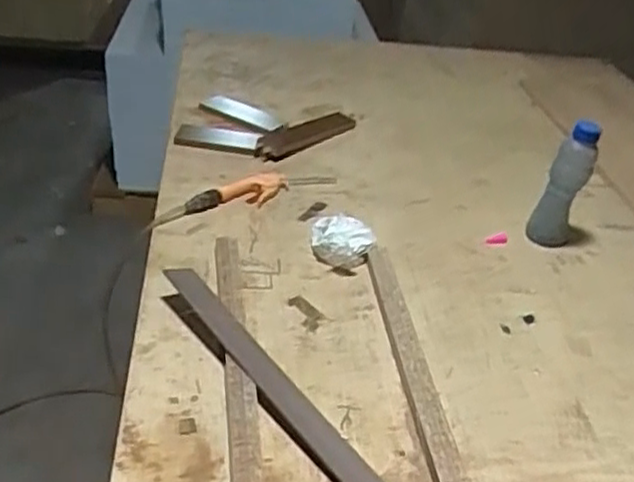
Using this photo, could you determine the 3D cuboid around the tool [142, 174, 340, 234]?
[{"bbox_3d":[-0.116,-0.078,1.170,0.333,0.033,0.056,-17,40,-32],"label":"tool"}]

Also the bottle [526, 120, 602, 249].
[{"bbox_3d":[0.394,-0.091,1.136,0.072,0.217,0.053,17,36,16],"label":"bottle"}]

